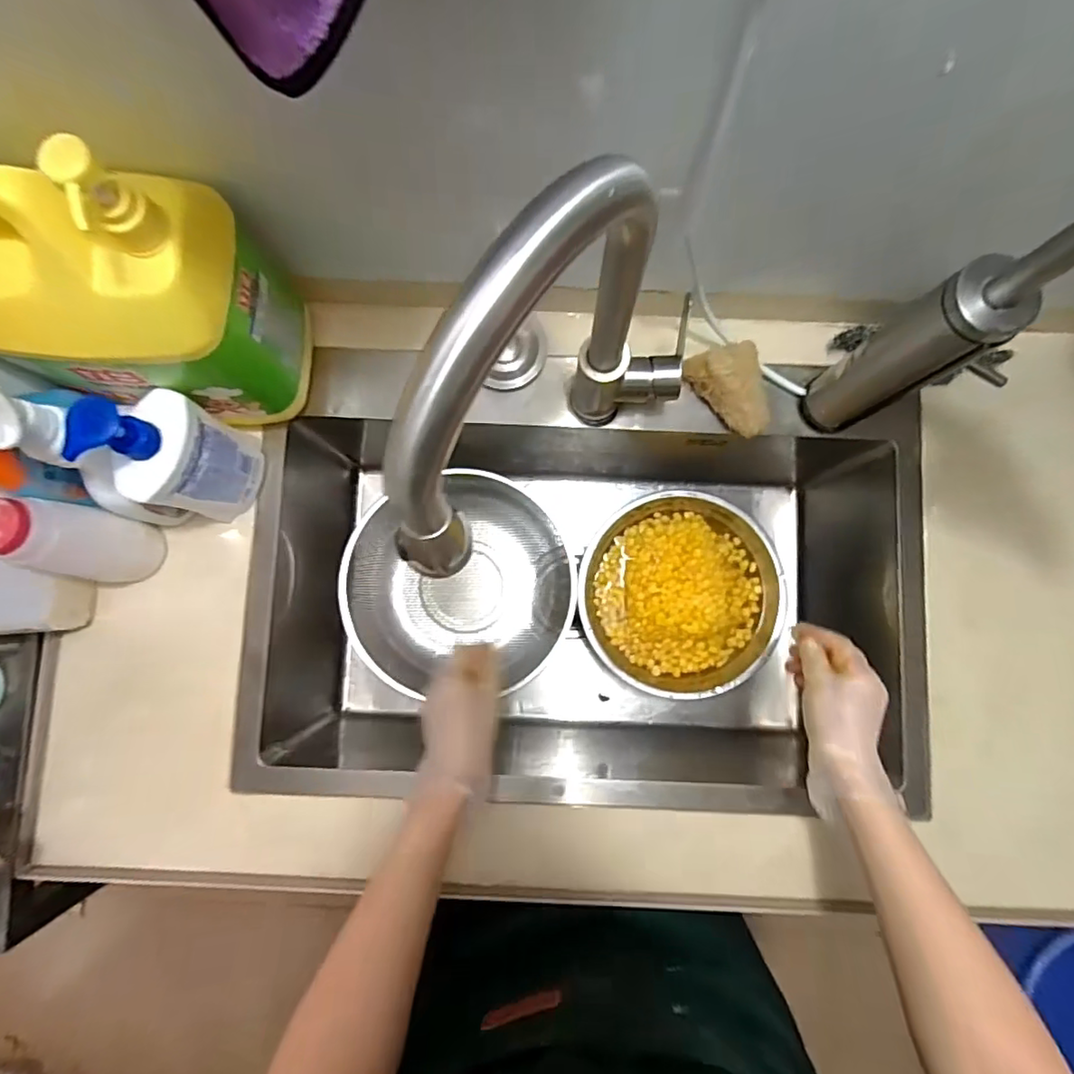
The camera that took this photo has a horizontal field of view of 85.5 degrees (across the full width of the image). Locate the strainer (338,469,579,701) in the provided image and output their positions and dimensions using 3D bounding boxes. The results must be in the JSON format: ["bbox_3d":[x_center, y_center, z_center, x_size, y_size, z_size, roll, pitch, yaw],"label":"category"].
[{"bbox_3d":[-0.094,0.063,0.743,0.271,0.095,0.271,0,84,0],"label":"strainer"}]

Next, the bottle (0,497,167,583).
[{"bbox_3d":[-0.399,0.006,0.507,0.057,0.154,0.063,4,84,0],"label":"bottle"}]

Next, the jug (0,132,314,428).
[{"bbox_3d":[-0.318,-0.174,0.446,0.194,0.269,0.113,4,84,0],"label":"jug"}]

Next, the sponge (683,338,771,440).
[{"bbox_3d":[0.191,-0.142,0.576,0.066,0.051,0.091,-14,84,-2],"label":"sponge"}]

